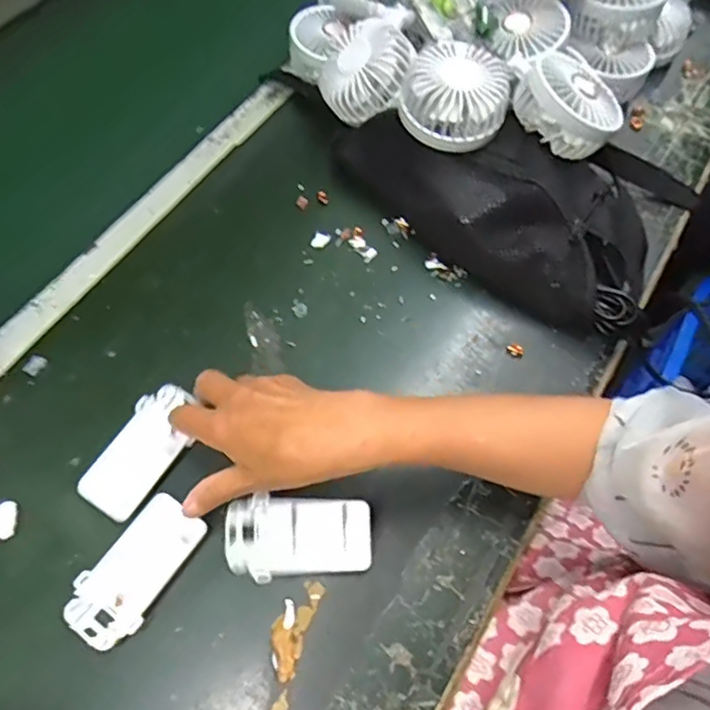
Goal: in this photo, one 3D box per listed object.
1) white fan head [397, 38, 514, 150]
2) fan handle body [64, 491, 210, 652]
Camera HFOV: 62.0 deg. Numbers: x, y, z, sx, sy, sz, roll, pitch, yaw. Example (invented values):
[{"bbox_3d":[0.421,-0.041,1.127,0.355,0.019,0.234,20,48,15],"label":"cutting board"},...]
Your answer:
[{"bbox_3d":[0.081,-0.211,0.483,0.088,0.055,0.082,9,63,4],"label":"white fan head"},{"bbox_3d":[-0.142,0.142,0.388,0.051,0.018,0.094,36,68,17],"label":"fan handle body"}]

